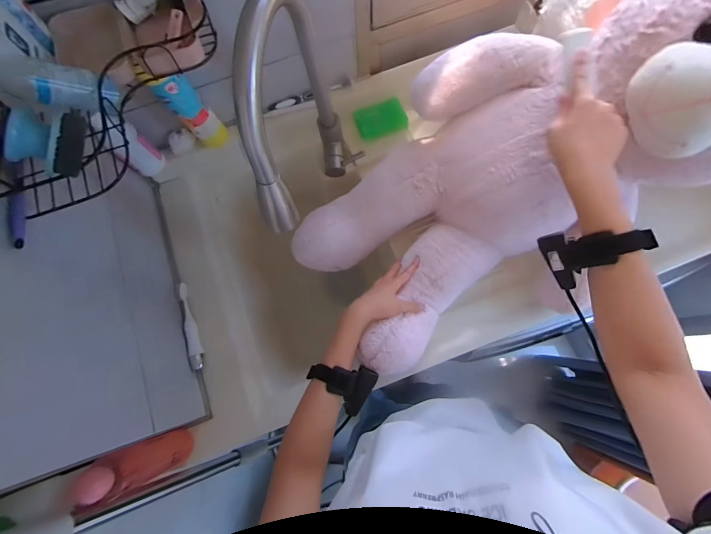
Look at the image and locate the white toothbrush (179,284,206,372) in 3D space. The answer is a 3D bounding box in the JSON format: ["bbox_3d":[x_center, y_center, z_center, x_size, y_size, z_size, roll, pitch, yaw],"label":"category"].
[{"bbox_3d":[-0.319,0.111,0.629,0.023,0.021,0.171,-18,75,-3],"label":"white toothbrush"}]

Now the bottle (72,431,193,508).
[{"bbox_3d":[-0.309,0.285,0.473,0.052,0.184,0.055,-26,76,-5],"label":"bottle"}]

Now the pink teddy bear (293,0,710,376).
[{"bbox_3d":[0.234,-0.149,0.505,0.696,0.200,0.390,-30,74,27],"label":"pink teddy bear"}]

